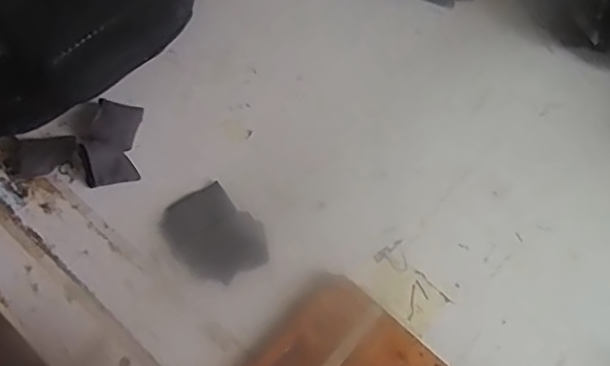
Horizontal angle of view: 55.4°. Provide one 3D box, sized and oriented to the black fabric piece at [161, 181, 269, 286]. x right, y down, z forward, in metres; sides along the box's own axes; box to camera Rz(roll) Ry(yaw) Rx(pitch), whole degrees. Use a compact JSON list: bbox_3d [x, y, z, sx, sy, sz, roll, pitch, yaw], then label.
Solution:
[{"bbox_3d":[-0.070,0.041,0.450,0.063,0.005,0.080,-34,66,-14],"label":"black fabric piece"}]

